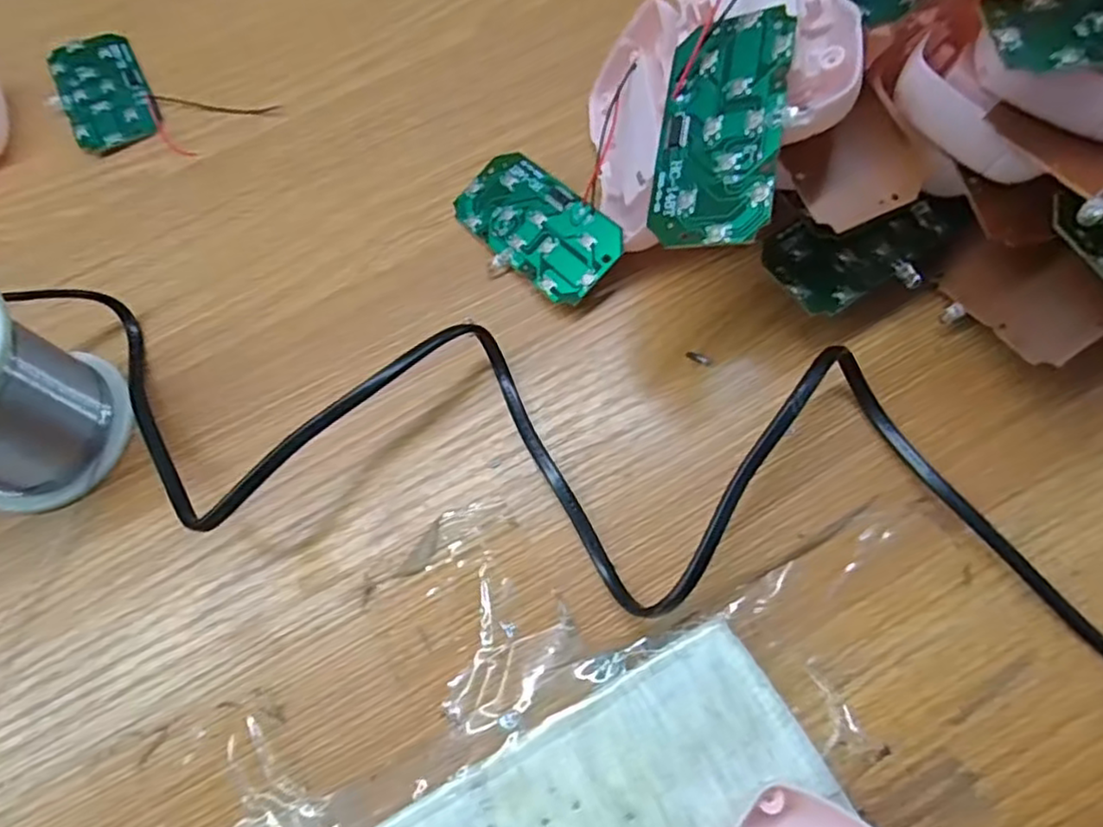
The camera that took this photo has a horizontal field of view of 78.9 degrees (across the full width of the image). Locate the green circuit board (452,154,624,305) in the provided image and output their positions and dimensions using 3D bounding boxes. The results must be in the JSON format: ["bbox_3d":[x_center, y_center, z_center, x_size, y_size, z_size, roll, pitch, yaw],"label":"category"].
[{"bbox_3d":[-0.008,-0.073,0.264,0.073,0.004,0.039,43,92,23],"label":"green circuit board"}]

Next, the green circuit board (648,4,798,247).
[{"bbox_3d":[0.050,-0.086,0.200,0.037,0.004,0.073,5,81,32],"label":"green circuit board"}]

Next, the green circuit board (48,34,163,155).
[{"bbox_3d":[-0.209,-0.151,0.313,0.037,0.004,0.074,-29,69,-9],"label":"green circuit board"}]

